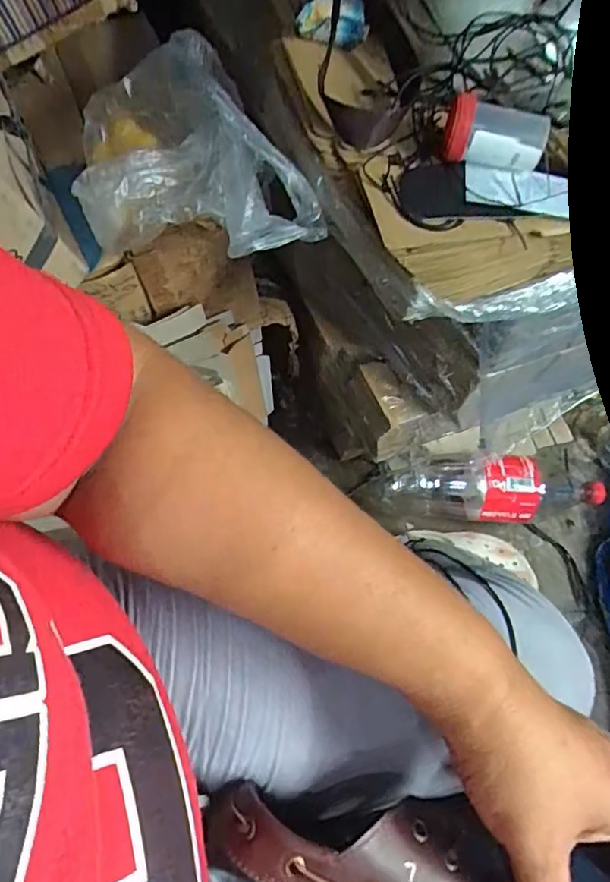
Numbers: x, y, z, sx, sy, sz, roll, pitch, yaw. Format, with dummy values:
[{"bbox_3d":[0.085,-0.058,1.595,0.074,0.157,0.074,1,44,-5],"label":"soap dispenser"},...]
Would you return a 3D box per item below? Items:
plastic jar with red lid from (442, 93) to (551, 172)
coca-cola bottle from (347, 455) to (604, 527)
[{"bbox_3d":[0.138,-0.221,0.416,0.071,0.037,0.035,14,64,4],"label":"plastic jar with red lid"},{"bbox_3d":[0.256,0.065,0.777,0.299,0.092,0.099,3,64,-2],"label":"coca-cola bottle"}]

